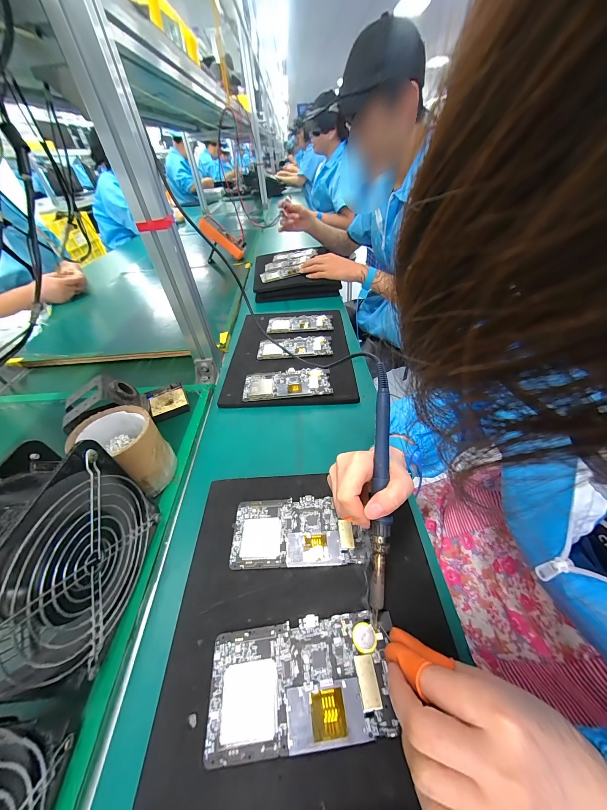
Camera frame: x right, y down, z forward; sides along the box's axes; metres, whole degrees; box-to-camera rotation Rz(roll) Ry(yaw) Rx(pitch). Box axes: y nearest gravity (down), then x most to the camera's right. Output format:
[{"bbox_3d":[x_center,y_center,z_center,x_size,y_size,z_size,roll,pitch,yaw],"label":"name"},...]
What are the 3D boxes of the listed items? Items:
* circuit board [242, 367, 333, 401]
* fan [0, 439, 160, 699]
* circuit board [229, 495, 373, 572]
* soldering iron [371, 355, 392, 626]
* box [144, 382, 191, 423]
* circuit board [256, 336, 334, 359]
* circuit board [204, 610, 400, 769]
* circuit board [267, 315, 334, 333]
[{"bbox_3d":[-0.030,-0.040,0.477,0.154,0.009,0.070,-6,44,1],"label":"circuit board"},{"bbox_3d":[-0.191,0.130,0.214,0.057,0.157,0.148,-4,45,2],"label":"fan"},{"bbox_3d":[-0.005,0.138,0.294,0.148,0.005,0.072,-5,45,2],"label":"circuit board"},{"bbox_3d":[0.075,0.075,0.255,0.017,0.016,0.239,2,77,8],"label":"soldering iron"},{"bbox_3d":[-0.231,-0.005,0.451,0.059,0.016,0.074,-25,47,-18],"label":"box"},{"bbox_3d":[-0.019,-0.125,0.563,0.154,0.005,0.072,-4,45,3],"label":"circuit board"},{"bbox_3d":[-0.001,0.218,0.211,0.146,0.004,0.071,-8,44,-1],"label":"circuit board"},{"bbox_3d":[-0.009,-0.197,0.635,0.155,0.004,0.070,-2,43,3],"label":"circuit board"}]

